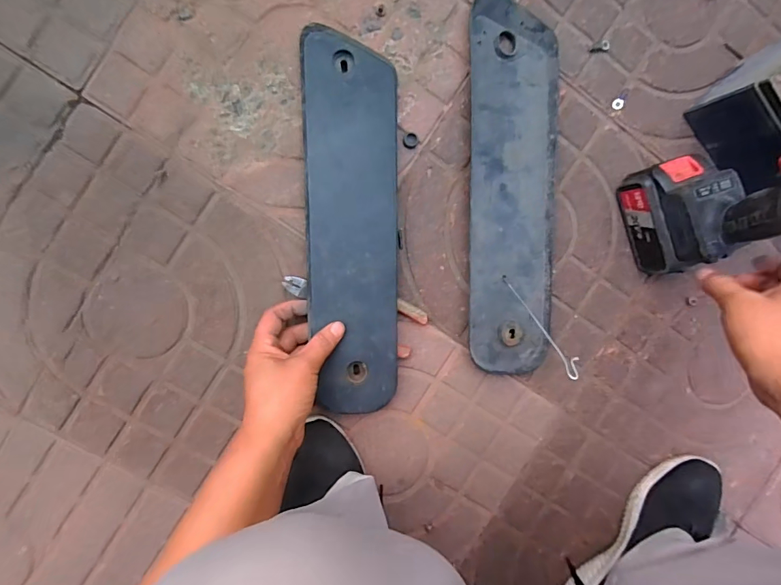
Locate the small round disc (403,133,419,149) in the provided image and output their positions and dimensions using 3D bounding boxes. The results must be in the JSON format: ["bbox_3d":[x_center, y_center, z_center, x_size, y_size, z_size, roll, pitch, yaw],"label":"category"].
[{"bbox_3d":[0.021,-0.158,0.448,0.016,0.005,0.017,-1,96,-8],"label":"small round disc"}]

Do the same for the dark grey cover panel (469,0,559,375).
[{"bbox_3d":[0.130,-0.106,0.461,0.093,0.021,0.379,-2,96,-8],"label":"dark grey cover panel"}]

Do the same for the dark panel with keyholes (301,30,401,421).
[{"bbox_3d":[-0.035,-0.067,0.427,0.090,0.026,0.360,-3,92,-8],"label":"dark panel with keyholes"}]

